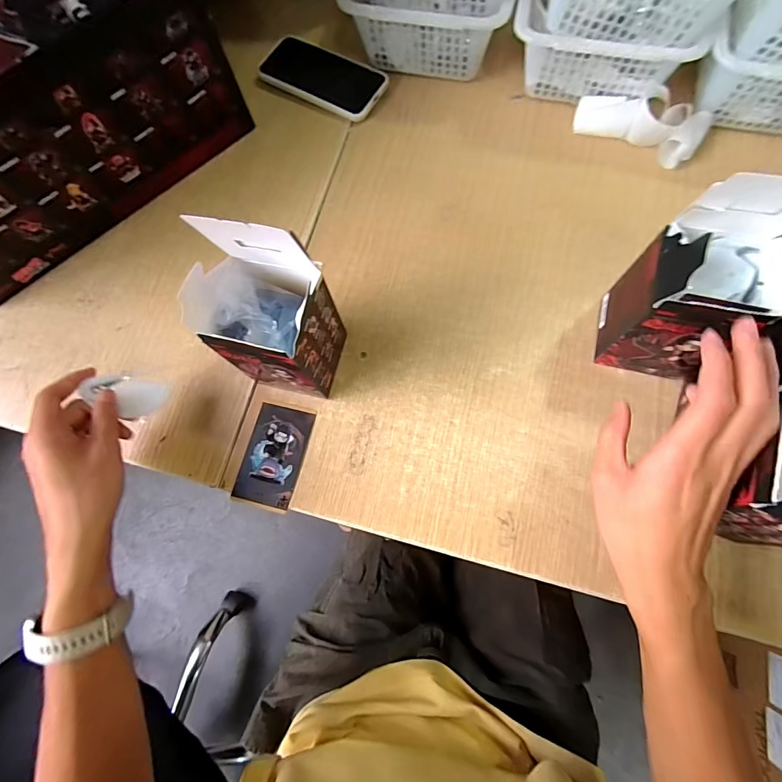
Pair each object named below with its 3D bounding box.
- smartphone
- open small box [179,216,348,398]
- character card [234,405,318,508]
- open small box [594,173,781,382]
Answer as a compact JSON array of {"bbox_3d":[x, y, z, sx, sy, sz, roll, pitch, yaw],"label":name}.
[{"bbox_3d":[-0.085,-0.399,0.515,0.159,0.016,0.075,27,78,8],"label":"smartphone"},{"bbox_3d":[-0.094,-0.055,0.347,0.087,0.155,0.090,16,74,8],"label":"open small box"},{"bbox_3d":[-0.116,0.063,0.401,0.059,0.005,0.096,13,73,6],"label":"character card"},{"bbox_3d":[0.241,-0.080,0.319,0.082,0.175,0.080,11,76,4],"label":"open small box"}]

